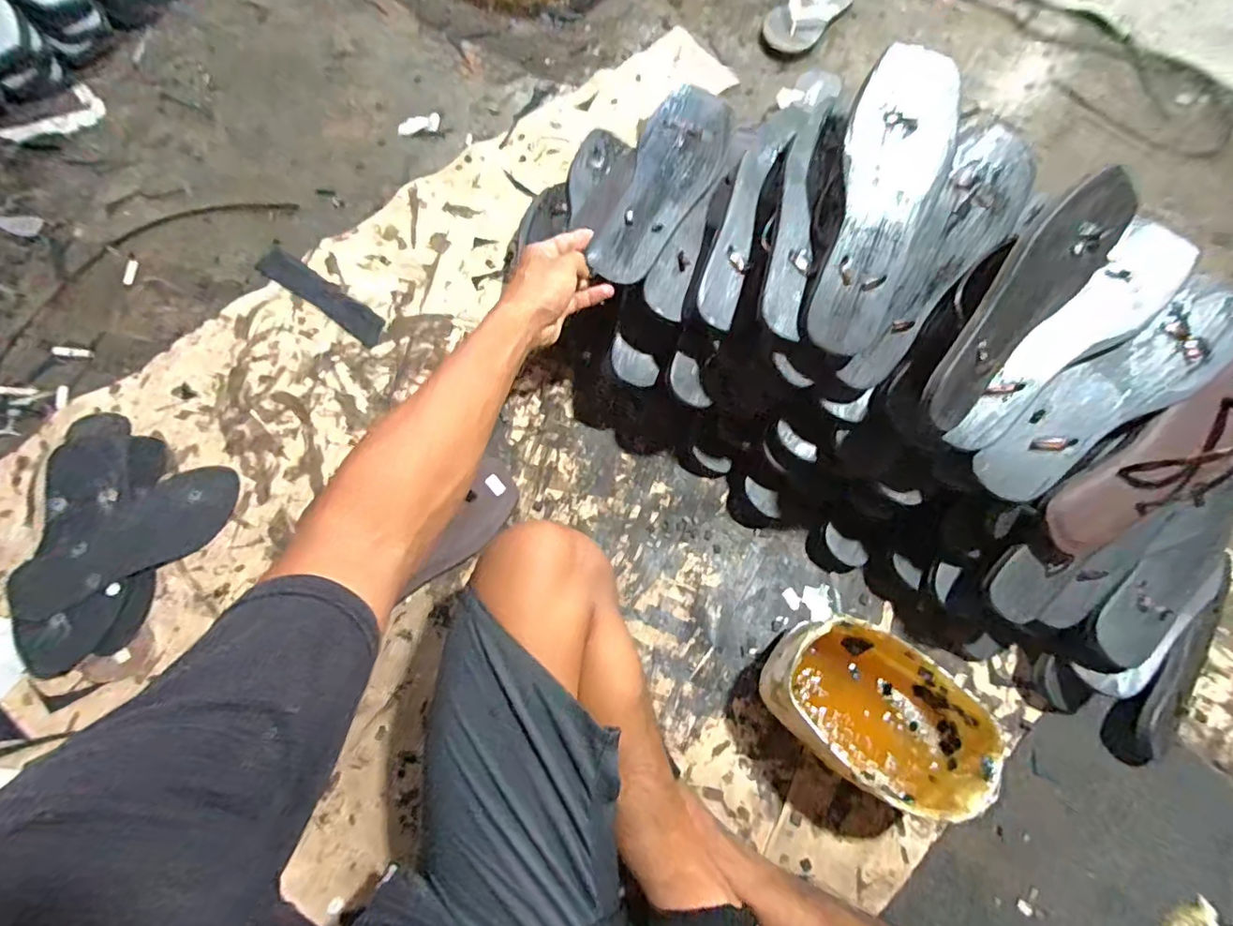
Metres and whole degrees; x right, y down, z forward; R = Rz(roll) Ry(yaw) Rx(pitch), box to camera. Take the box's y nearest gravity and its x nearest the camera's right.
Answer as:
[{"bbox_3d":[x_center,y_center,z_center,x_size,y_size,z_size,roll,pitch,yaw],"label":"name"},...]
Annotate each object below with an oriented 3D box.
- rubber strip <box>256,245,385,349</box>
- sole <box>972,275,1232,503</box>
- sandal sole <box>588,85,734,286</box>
[{"bbox_3d":[-0.415,-0.236,0.775,0.224,0.007,0.042,34,82,9],"label":"rubber strip"},{"bbox_3d":[0.447,-0.062,0.498,0.263,0.015,0.078,-38,89,4],"label":"sole"},{"bbox_3d":[0.050,-0.297,0.590,0.086,0.019,0.250,24,77,7],"label":"sandal sole"}]

